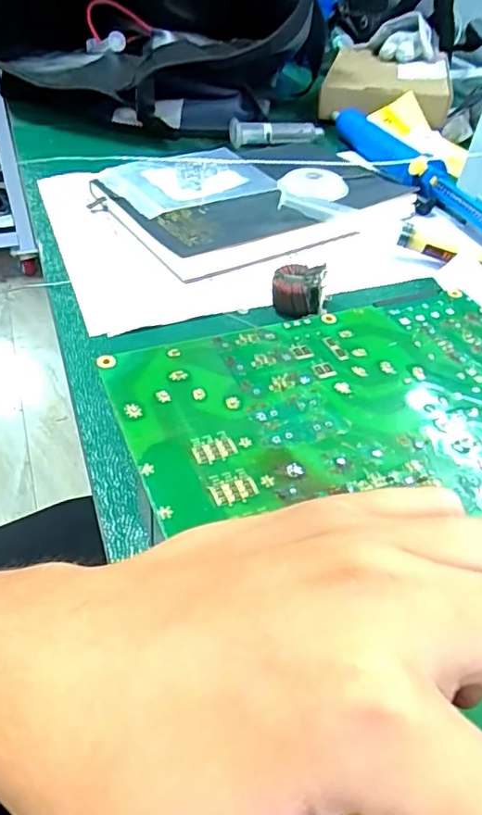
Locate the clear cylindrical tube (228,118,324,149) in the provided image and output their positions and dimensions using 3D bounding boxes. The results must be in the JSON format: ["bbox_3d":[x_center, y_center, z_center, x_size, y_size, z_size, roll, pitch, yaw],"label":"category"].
[{"bbox_3d":[0.035,-0.261,0.527,0.090,0.020,0.019,-7,46,-12],"label":"clear cylindrical tube"}]

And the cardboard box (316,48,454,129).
[{"bbox_3d":[0.164,-0.366,0.623,0.130,0.035,0.192,11,45,7],"label":"cardboard box"}]

